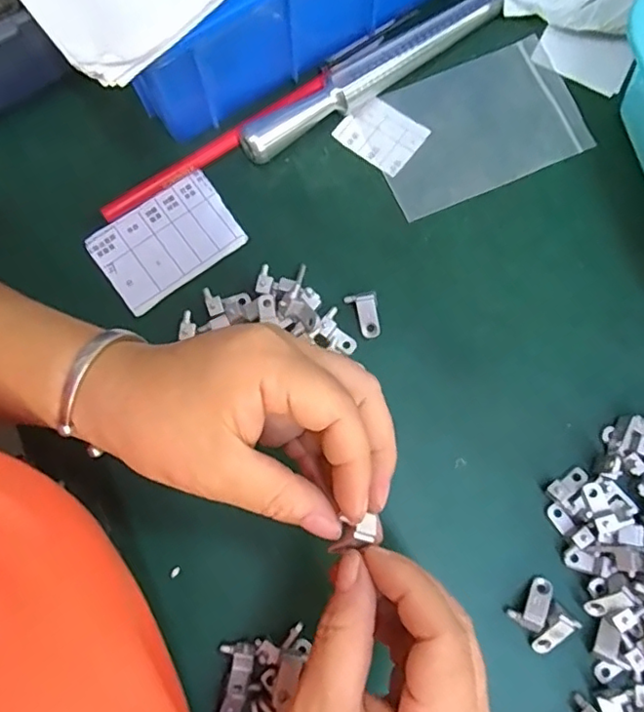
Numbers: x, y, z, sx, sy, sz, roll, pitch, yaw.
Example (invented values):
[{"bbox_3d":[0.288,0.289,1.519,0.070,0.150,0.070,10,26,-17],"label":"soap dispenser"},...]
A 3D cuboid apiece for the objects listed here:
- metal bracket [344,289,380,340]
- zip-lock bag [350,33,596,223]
[{"bbox_3d":[0.023,-0.022,0.312,0.015,0.008,0.025,-13,78,-4],"label":"metal bracket"},{"bbox_3d":[0.090,-0.135,0.341,0.122,0.006,0.080,-23,79,-6],"label":"zip-lock bag"}]

